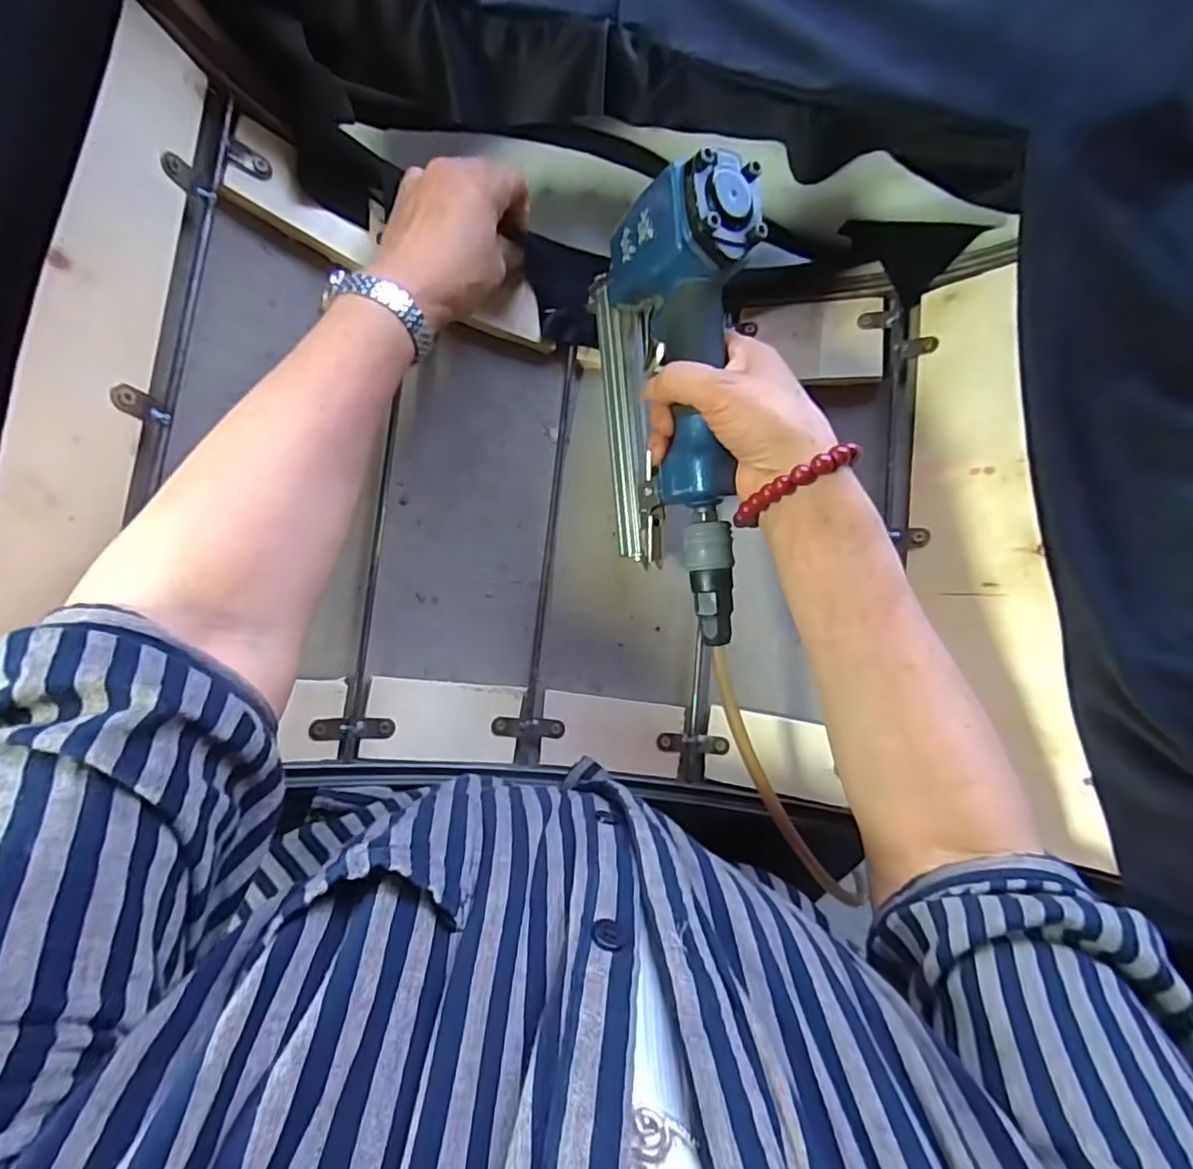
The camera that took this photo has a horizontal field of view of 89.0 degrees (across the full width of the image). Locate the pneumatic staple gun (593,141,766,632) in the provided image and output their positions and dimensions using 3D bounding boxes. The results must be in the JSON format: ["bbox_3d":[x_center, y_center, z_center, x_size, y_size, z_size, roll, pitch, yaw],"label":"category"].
[{"bbox_3d":[0.046,-0.089,0.350,0.062,0.122,0.231,-4,90,-10],"label":"pneumatic staple gun"}]

